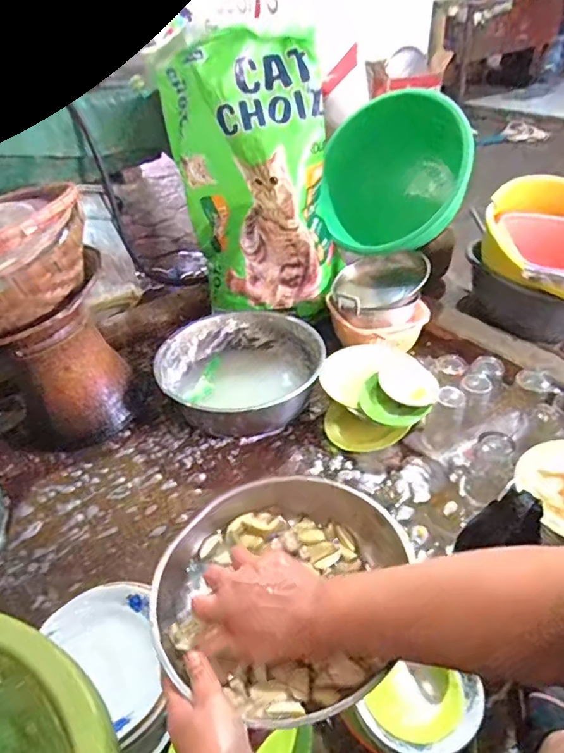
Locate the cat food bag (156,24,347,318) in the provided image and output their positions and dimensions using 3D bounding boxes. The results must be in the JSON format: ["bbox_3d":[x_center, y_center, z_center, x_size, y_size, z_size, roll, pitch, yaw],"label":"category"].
[{"bbox_3d":[-0.050,-0.465,1.200,0.368,0.571,0.235,-9,39,-7],"label":"cat food bag"}]

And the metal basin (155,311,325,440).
[{"bbox_3d":[-0.098,-0.012,1.191,0.356,0.133,0.356,-2,39,2],"label":"metal basin"}]

